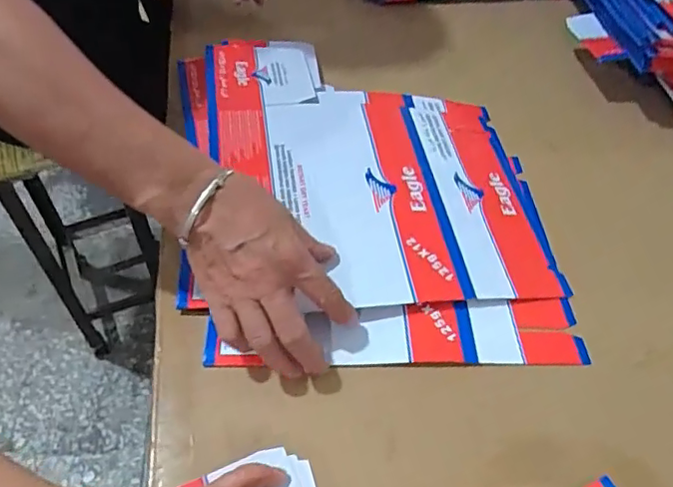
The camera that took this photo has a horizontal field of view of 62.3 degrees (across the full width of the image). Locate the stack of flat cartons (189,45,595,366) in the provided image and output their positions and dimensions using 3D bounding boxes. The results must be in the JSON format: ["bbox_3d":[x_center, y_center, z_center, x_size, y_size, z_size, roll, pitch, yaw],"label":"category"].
[{"bbox_3d":[0.016,-0.073,0.526,0.334,0.040,0.399,-1,51,-4],"label":"stack of flat cartons"}]

